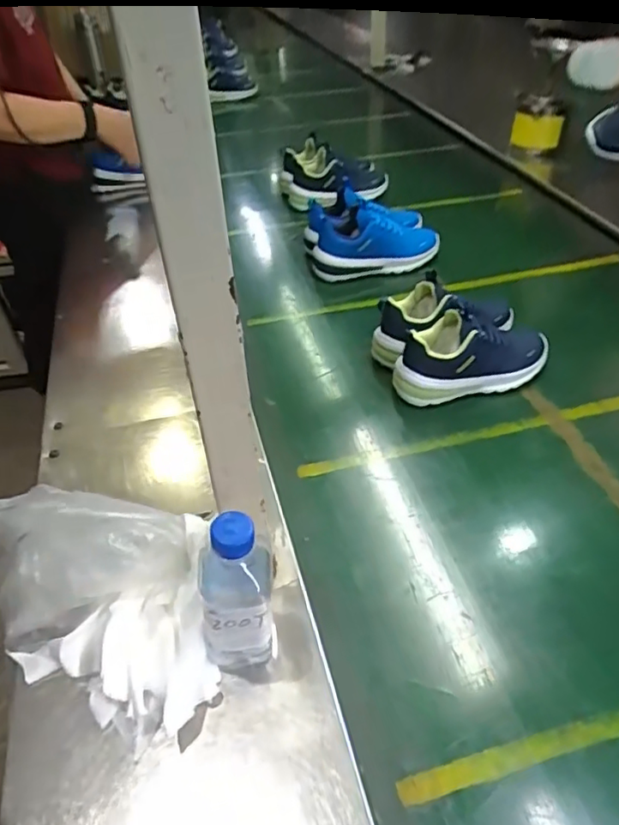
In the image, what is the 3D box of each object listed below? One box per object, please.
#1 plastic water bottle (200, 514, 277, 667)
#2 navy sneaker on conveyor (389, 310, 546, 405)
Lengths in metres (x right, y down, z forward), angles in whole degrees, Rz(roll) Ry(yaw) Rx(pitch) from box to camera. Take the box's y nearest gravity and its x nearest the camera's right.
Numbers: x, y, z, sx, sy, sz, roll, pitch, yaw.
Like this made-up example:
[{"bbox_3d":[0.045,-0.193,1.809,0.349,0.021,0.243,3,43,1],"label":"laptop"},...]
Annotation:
[{"bbox_3d":[-0.060,0.147,0.479,0.060,0.168,0.059,-8,41,-8],"label":"plastic water bottle"},{"bbox_3d":[0.223,-0.074,0.782,0.220,0.116,0.086,-15,43,-16],"label":"navy sneaker on conveyor"}]

